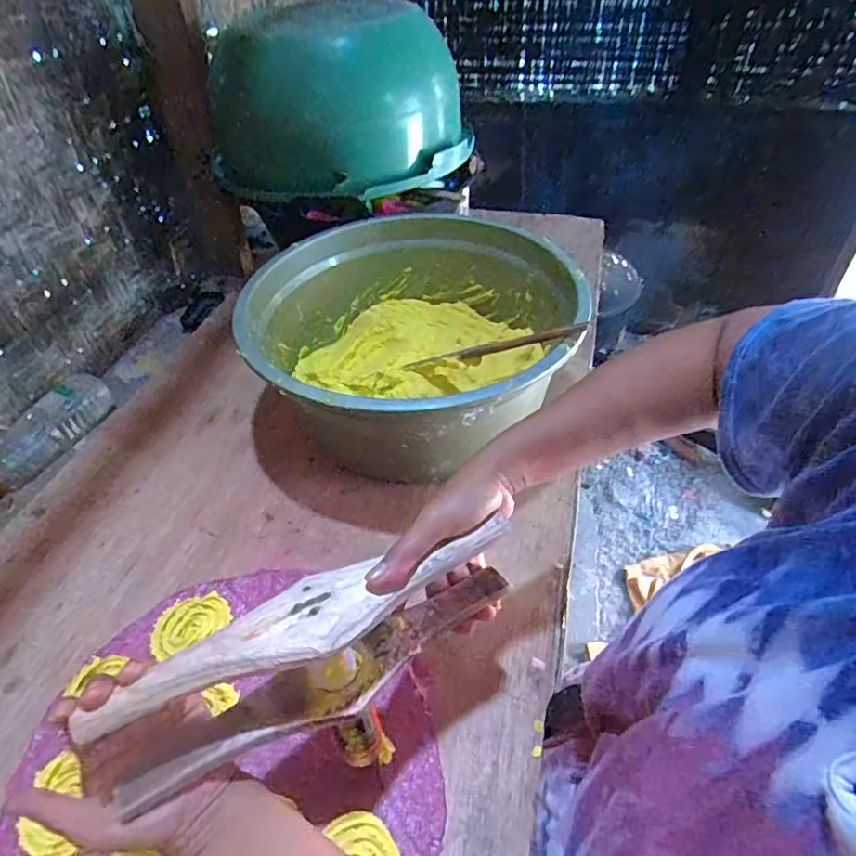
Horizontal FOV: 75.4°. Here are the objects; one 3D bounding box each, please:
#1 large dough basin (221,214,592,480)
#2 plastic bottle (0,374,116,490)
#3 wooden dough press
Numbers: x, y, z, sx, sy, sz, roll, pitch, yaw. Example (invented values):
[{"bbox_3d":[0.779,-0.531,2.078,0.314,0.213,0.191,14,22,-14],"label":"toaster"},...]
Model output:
[{"bbox_3d":[-0.014,-0.111,0.740,0.381,0.178,0.409,-1,45,1],"label":"large dough basin"},{"bbox_3d":[-0.588,0.005,0.839,0.066,0.074,0.224,17,48,19],"label":"plastic bottle"},{"bbox_3d":[-0.070,0.156,0.379,0.293,0.095,0.070,-23,47,-15],"label":"wooden dough press"}]

